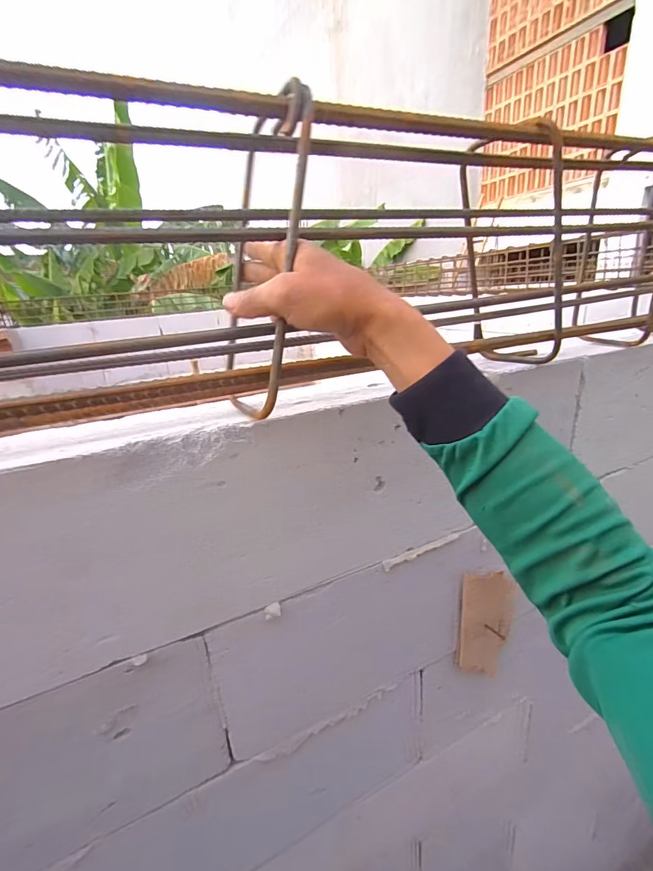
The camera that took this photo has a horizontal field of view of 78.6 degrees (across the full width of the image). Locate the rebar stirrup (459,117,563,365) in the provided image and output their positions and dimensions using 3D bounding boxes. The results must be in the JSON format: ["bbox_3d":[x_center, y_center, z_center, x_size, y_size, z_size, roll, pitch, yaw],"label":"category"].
[{"bbox_3d":[0.209,-0.197,0.456,0.015,0.249,0.117,-31,31,-23],"label":"rebar stirrup"}]

